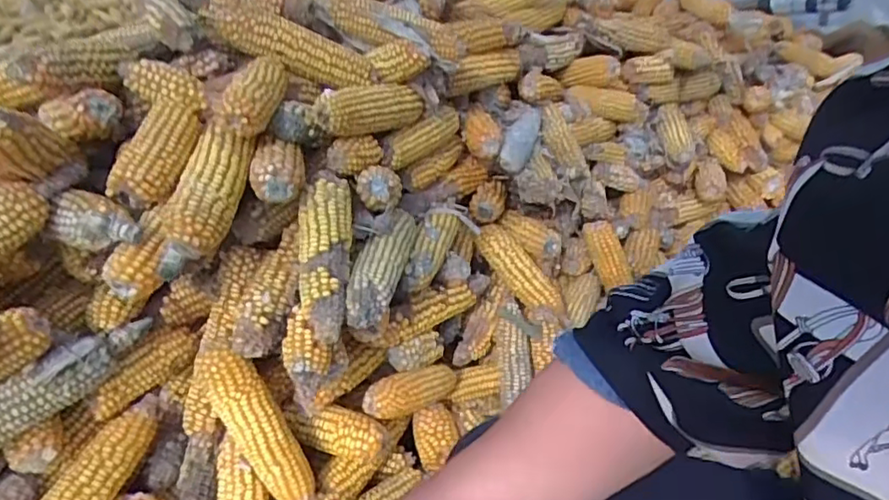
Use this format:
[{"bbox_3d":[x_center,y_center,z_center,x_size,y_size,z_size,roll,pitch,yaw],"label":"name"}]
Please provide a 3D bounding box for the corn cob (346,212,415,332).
[{"bbox_3d":[-0.062,0.012,0.621,0.039,0.050,0.190,1,36,12],"label":"corn cob"}]

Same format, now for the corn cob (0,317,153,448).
[{"bbox_3d":[-0.352,0.122,0.505,0.040,0.042,0.213,21,44,35],"label":"corn cob"}]

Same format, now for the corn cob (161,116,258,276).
[{"bbox_3d":[-0.205,-0.047,0.517,0.044,0.035,0.148,2,57,13],"label":"corn cob"}]

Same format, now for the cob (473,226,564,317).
[{"bbox_3d":[0.105,0.029,0.840,0.051,0.040,0.157,-32,73,-31],"label":"cob"}]

